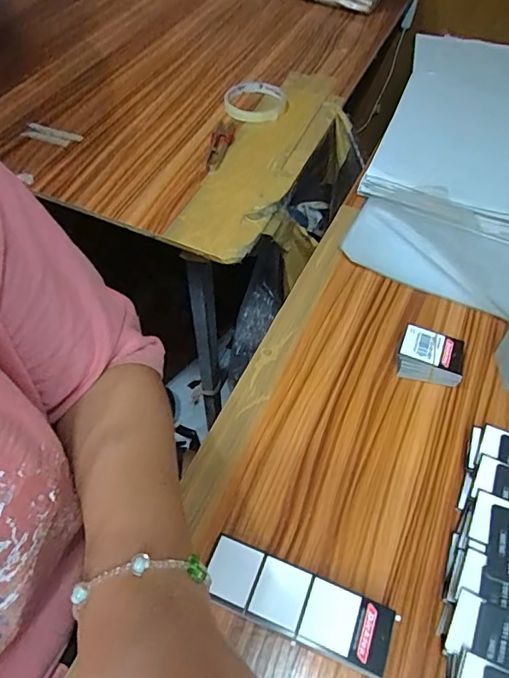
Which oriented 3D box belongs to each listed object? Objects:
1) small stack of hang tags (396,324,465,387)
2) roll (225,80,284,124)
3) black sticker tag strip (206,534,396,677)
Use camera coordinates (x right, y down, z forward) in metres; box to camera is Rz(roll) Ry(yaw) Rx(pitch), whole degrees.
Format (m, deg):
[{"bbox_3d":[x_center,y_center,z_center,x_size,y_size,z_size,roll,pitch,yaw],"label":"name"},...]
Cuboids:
[{"bbox_3d":[0.152,0.017,0.423,0.054,0.029,0.038,13,54,7],"label":"small stack of hang tags"},{"bbox_3d":[0.000,-0.327,0.664,0.082,0.015,0.085,1,54,-2],"label":"roll"},{"bbox_3d":[0.025,0.171,0.309,0.117,0.024,0.039,19,55,11],"label":"black sticker tag strip"}]

